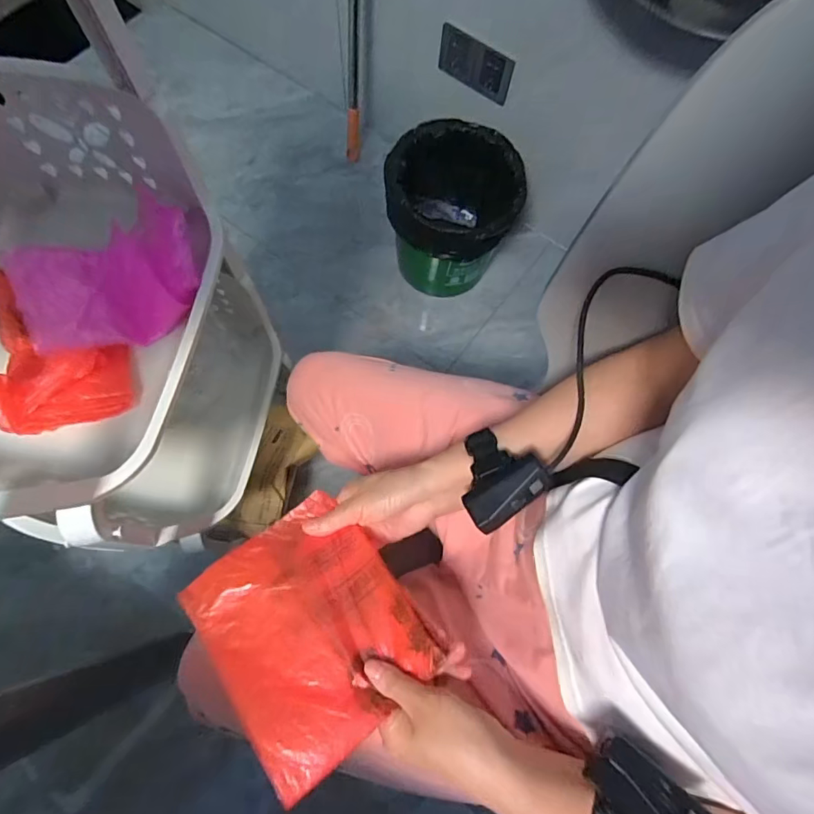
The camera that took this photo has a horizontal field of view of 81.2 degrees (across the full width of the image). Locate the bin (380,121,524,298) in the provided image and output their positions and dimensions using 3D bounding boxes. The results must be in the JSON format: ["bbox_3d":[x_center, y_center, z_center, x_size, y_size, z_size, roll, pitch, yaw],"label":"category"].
[{"bbox_3d":[0.088,-0.406,1.028,0.260,0.249,0.271,1,71,-2],"label":"bin"}]

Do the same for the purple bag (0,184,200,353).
[{"bbox_3d":[-0.271,-0.122,0.443,0.145,0.067,0.109,-24,74,-10],"label":"purple bag"}]

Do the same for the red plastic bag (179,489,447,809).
[{"bbox_3d":[-0.076,0.168,0.379,0.143,0.022,0.178,-31,55,-27],"label":"red plastic bag"}]

